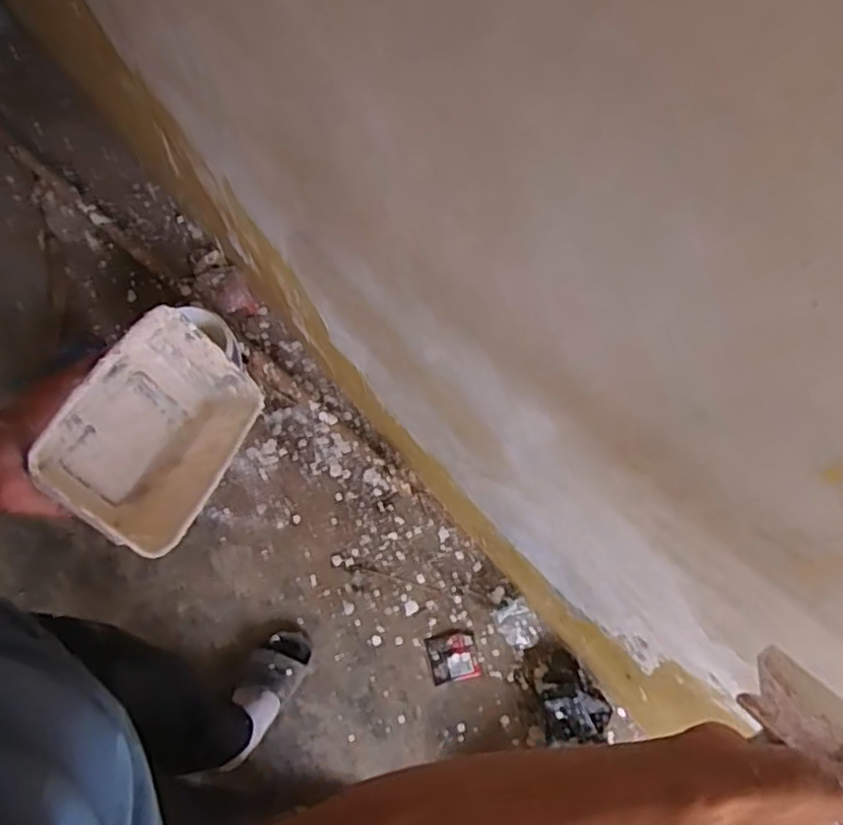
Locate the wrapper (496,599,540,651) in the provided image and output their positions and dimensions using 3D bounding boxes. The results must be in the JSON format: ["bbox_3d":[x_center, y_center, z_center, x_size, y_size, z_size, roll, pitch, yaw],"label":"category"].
[{"bbox_3d":[0.183,0.401,1.297,0.075,0.014,0.084,-35,72,10],"label":"wrapper"}]

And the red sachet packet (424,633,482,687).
[{"bbox_3d":[0.060,0.465,1.304,0.090,0.012,0.084,-12,67,-6],"label":"red sachet packet"}]

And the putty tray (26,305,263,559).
[{"bbox_3d":[-0.213,0.009,0.548,0.127,0.068,0.194,43,51,-27],"label":"putty tray"}]

